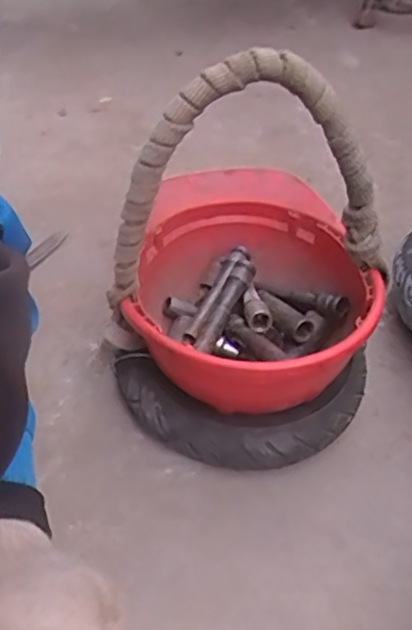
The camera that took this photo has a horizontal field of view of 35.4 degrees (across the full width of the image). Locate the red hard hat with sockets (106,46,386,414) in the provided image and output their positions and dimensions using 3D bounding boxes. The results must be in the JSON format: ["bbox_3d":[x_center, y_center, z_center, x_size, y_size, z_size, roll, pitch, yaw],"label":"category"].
[{"bbox_3d":[0.044,-0.078,0.532,0.220,0.275,0.262,16,48,9],"label":"red hard hat with sockets"}]

